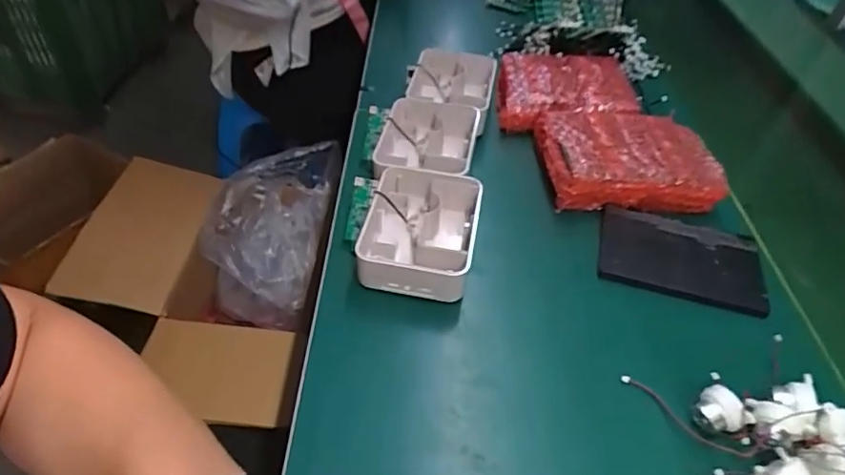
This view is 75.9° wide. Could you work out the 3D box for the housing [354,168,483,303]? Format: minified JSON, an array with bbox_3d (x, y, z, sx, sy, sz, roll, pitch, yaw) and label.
[{"bbox_3d":[-0.002,-0.008,0.506,0.100,0.053,0.128,12,45,3],"label":"housing"}]

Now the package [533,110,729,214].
[{"bbox_3d":[0.226,-0.088,0.605,0.184,0.055,0.137,5,45,-4],"label":"package"}]

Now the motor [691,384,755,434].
[{"bbox_3d":[0.220,0.130,0.401,0.024,0.030,0.034,-25,54,-29],"label":"motor"}]

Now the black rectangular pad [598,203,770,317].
[{"bbox_3d":[0.248,0.019,0.524,0.147,0.014,0.099,16,45,8],"label":"black rectangular pad"}]

